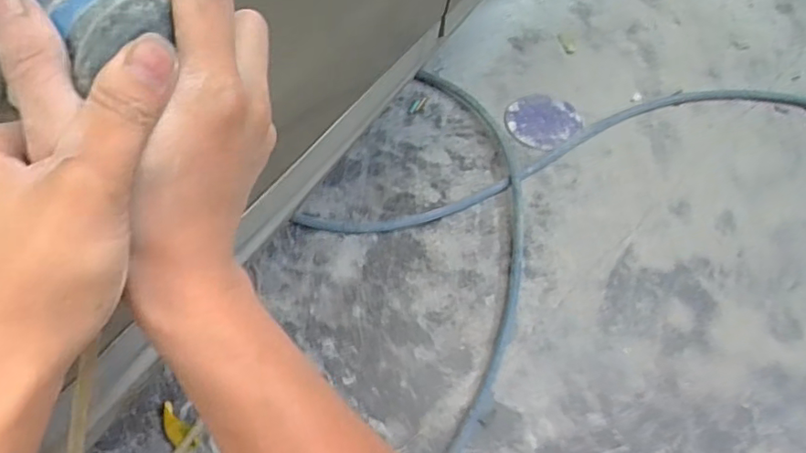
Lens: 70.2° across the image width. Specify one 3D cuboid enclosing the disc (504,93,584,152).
[{"bbox_3d":[0.268,-0.205,1.100,0.136,0.010,0.136,2,56,-3],"label":"disc"}]

